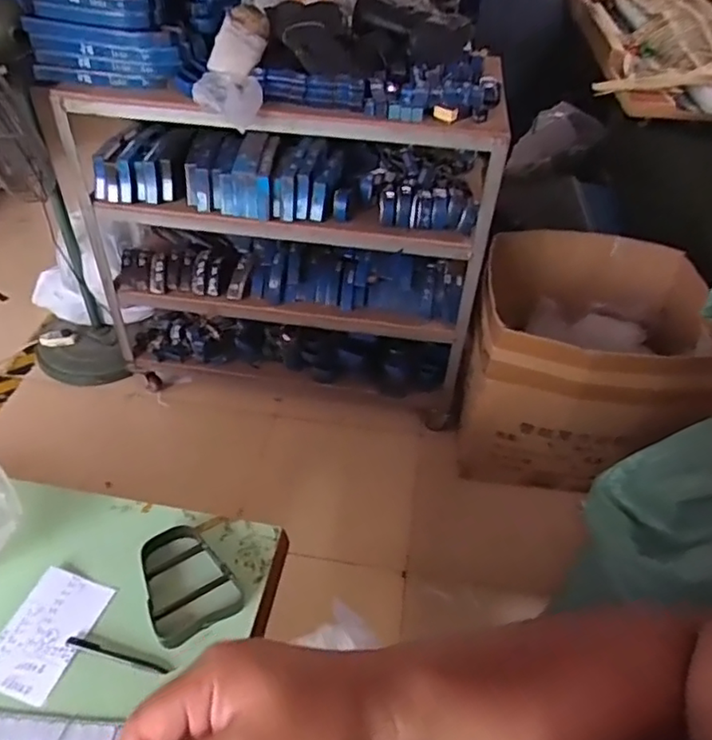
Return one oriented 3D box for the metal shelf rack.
[{"bbox_3d":[-0.222,-0.372,1.776,1.131,0.955,0.426,5,43,1],"label":"metal shelf rack"}]

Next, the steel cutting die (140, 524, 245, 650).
[{"bbox_3d":[-0.234,0.284,0.827,0.115,0.030,0.156,-20,48,-23],"label":"steel cutting die"}]

